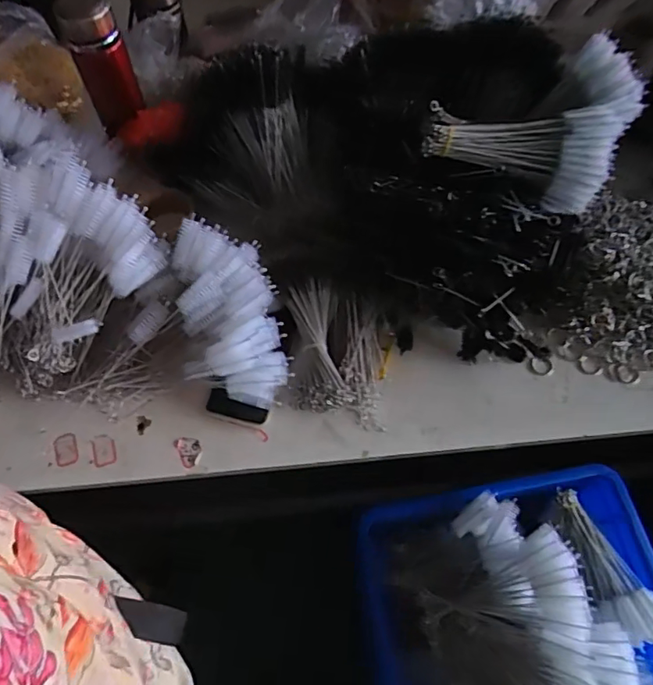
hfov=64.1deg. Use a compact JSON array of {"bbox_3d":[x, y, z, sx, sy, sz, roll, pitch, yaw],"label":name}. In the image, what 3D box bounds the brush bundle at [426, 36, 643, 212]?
[{"bbox_3d":[0.237,-0.262,0.575,0.200,0.039,0.187,24,94,-1],"label":"brush bundle"}]

